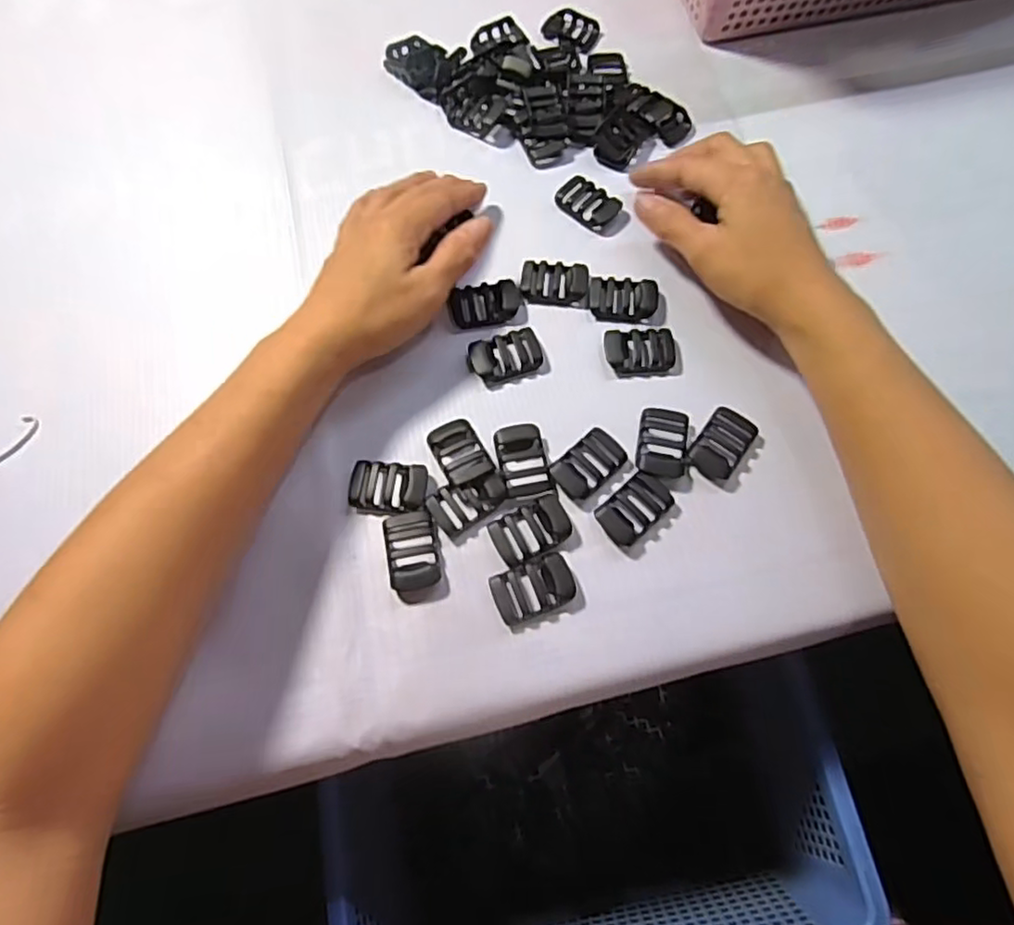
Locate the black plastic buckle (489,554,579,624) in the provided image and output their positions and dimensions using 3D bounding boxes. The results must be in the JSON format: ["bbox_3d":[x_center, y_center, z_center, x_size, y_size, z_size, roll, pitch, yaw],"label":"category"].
[{"bbox_3d":[0.013,0.059,0.303,0.038,0.008,0.024,-21,70,-8],"label":"black plastic buckle"}]

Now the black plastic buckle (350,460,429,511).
[{"bbox_3d":[-0.060,0.012,0.322,0.038,0.005,0.025,2,68,1],"label":"black plastic buckle"}]

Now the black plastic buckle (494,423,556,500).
[{"bbox_3d":[0.009,0.000,0.329,0.024,0.009,0.038,-10,69,-4],"label":"black plastic buckle"}]

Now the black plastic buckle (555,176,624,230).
[{"bbox_3d":[0.049,-0.159,0.390,0.039,0.004,0.026,40,74,14],"label":"black plastic buckle"}]

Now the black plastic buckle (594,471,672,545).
[{"bbox_3d":[0.064,0.023,0.319,0.038,0.007,0.023,-41,74,-15],"label":"black plastic buckle"}]

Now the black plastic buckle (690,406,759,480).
[{"bbox_3d":[0.113,-0.011,0.331,0.024,0.004,0.037,31,71,11],"label":"black plastic buckle"}]

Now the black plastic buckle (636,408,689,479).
[{"bbox_3d":[0.082,-0.011,0.332,0.025,0.004,0.039,7,68,3],"label":"black plastic buckle"}]

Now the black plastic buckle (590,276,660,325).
[{"bbox_3d":[0.066,-0.093,0.362,0.038,0.004,0.027,3,68,1],"label":"black plastic buckle"}]

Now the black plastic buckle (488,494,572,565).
[{"bbox_3d":[0.013,0.033,0.313,0.039,0.005,0.025,-23,70,-9],"label":"black plastic buckle"}]

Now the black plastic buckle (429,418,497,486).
[{"bbox_3d":[-0.024,-0.006,0.327,0.023,0.005,0.037,-26,71,-10],"label":"black plastic buckle"}]

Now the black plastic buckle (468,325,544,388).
[{"bbox_3d":[-0.001,-0.058,0.351,0.040,0.008,0.025,-16,69,-6],"label":"black plastic buckle"}]

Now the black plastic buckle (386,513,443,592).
[{"bbox_3d":[-0.046,0.043,0.311,0.024,0.006,0.037,-10,69,-4],"label":"black plastic buckle"}]

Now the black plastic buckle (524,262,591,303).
[{"bbox_3d":[0.028,-0.105,0.366,0.037,0.004,0.024,0,68,0],"label":"black plastic buckle"}]

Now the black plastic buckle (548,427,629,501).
[{"bbox_3d":[0.043,0.000,0.327,0.037,0.004,0.024,-41,74,-15],"label":"black plastic buckle"}]

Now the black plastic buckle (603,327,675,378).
[{"bbox_3d":[0.073,-0.061,0.351,0.038,0.009,0.026,-3,68,-1],"label":"black plastic buckle"}]

